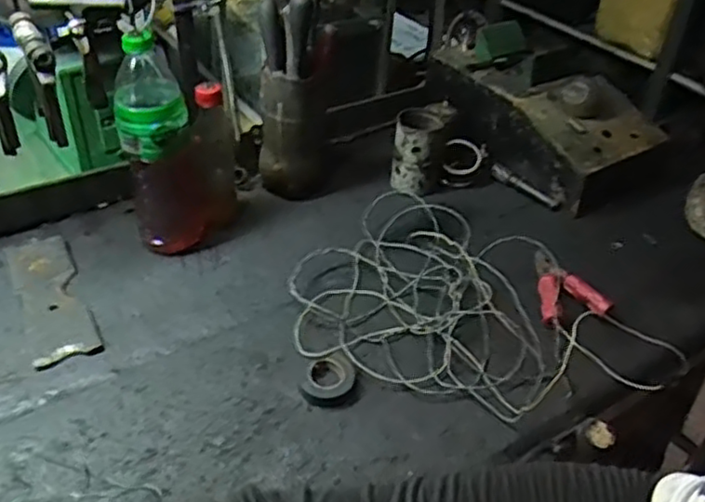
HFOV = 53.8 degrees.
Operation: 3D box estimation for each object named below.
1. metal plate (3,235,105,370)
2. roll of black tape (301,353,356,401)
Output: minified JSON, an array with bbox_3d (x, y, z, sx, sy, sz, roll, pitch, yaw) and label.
[{"bbox_3d":[-0.352,0.050,0.812,0.069,0.010,0.218,-17,43,-24],"label":"metal plate"},{"bbox_3d":[-0.024,0.130,0.720,0.053,0.016,0.051,2,38,-2],"label":"roll of black tape"}]

